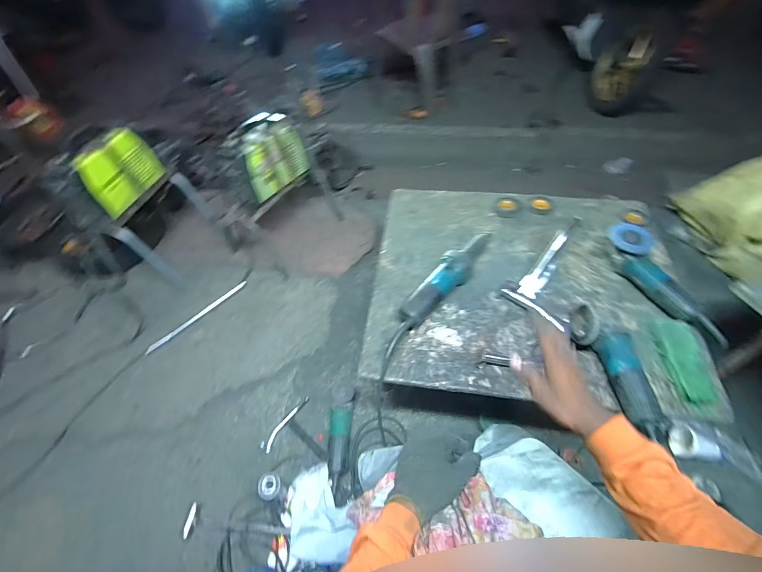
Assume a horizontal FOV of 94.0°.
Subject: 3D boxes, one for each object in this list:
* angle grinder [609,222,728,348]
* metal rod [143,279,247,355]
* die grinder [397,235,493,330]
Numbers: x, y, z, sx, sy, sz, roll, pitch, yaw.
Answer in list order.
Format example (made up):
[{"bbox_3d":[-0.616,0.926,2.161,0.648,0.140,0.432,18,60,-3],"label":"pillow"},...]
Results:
[{"bbox_3d":[0.671,-0.013,0.837,0.094,0.081,0.332,-18,55,-9],"label":"angle grinder"},{"bbox_3d":[-0.689,0.111,1.349,0.028,0.013,0.413,36,64,25],"label":"metal rod"},{"bbox_3d":[0.172,-0.023,0.901,0.077,0.077,0.359,33,62,24],"label":"die grinder"}]

